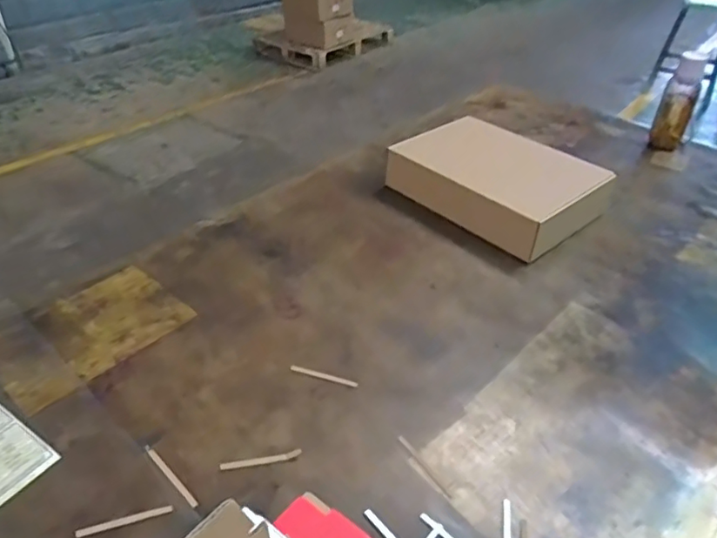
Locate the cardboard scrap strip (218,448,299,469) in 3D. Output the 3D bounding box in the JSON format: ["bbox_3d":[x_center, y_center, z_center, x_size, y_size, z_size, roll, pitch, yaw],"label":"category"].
[{"bbox_3d":[-0.115,0.224,0.657,0.094,0.004,0.009,-6,39,-9],"label":"cardboard scrap strip"}]

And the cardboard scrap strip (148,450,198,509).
[{"bbox_3d":[-0.214,0.238,0.639,0.099,0.004,0.008,32,48,33],"label":"cardboard scrap strip"}]

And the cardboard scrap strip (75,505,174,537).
[{"bbox_3d":[-0.249,0.268,0.593,0.097,0.004,0.010,-10,40,-14],"label":"cardboard scrap strip"}]

